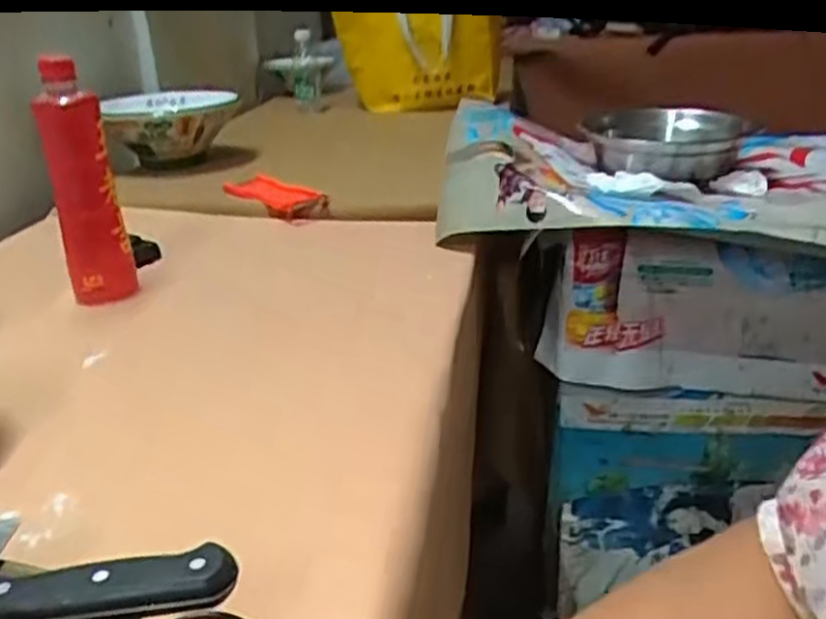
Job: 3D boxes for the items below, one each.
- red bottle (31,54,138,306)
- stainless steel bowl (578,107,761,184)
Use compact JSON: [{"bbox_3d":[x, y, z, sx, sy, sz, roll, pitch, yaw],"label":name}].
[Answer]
[{"bbox_3d":[-0.315,-0.119,0.732,0.052,0.226,0.061,-18,28,-31],"label":"red bottle"},{"bbox_3d":[0.307,-0.201,0.922,0.196,0.068,0.227,3,25,13],"label":"stainless steel bowl"}]

